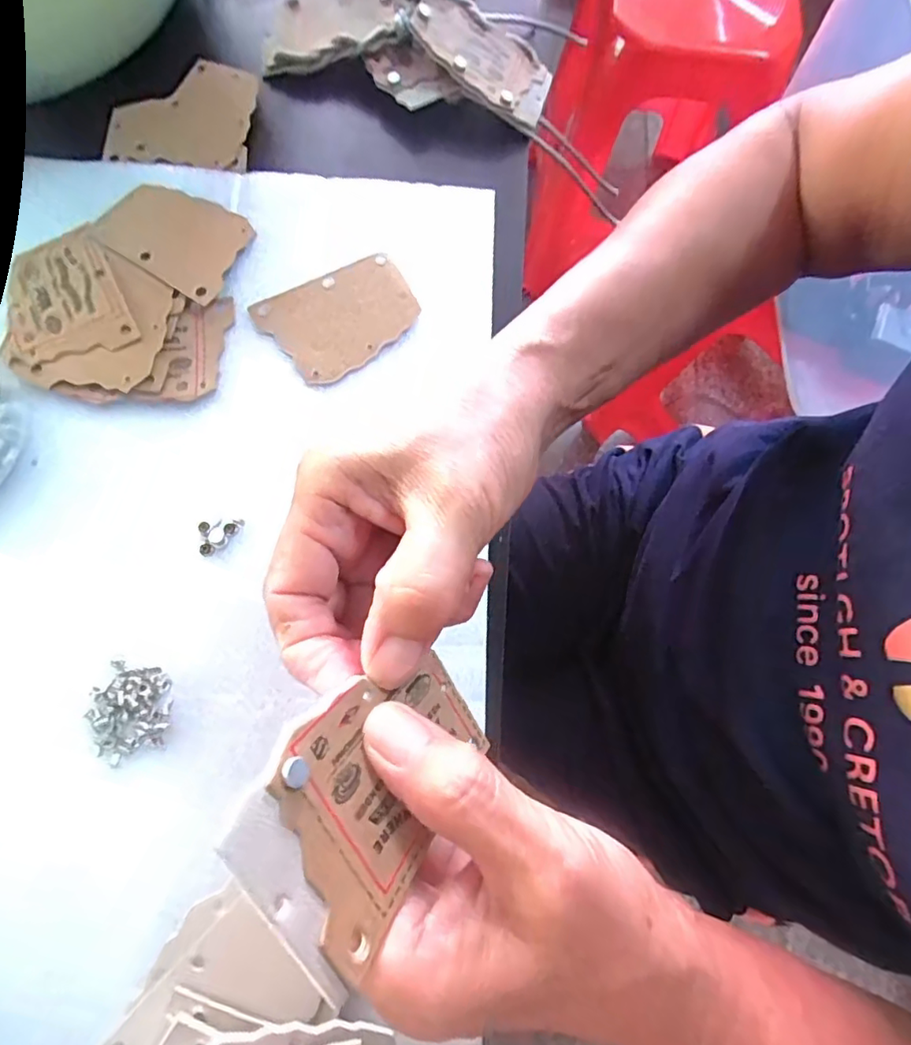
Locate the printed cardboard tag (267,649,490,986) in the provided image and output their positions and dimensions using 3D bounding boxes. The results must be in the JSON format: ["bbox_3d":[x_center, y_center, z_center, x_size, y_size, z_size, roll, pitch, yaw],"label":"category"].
[{"bbox_3d":[-0.019,0.069,0.154,0.004,0.075,0.052,-21,101,35],"label":"printed cardboard tag"}]

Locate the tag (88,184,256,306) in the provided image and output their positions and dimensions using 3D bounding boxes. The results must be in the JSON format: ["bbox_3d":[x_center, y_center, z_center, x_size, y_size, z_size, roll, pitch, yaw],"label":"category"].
[{"bbox_3d":[-0.147,-0.151,0.284,0.076,0.004,0.055,28,69,5],"label":"tag"}]

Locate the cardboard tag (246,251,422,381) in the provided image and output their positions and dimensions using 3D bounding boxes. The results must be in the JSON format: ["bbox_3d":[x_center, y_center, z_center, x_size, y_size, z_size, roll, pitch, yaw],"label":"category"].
[{"bbox_3d":[-0.058,-0.104,0.276,0.077,0.004,0.054,-25,78,-8],"label":"cardboard tag"}]

